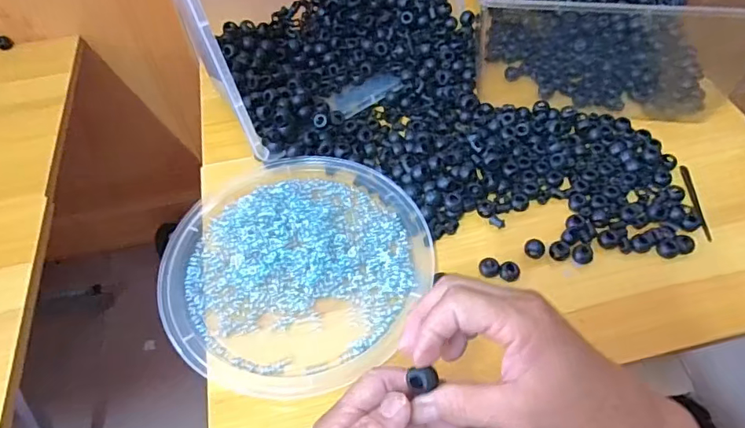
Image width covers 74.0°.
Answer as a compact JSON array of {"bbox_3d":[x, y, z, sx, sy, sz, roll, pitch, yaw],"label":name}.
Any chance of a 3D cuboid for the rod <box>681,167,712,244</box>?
[{"bbox_3d":[0.317,-0.012,0.485,0.007,0.008,0.090,4,58,3],"label":"rod"}]

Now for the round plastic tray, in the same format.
[{"bbox_3d":[-0.071,0.041,0.451,0.229,0.020,0.230,0,58,0],"label":"round plastic tray"}]

